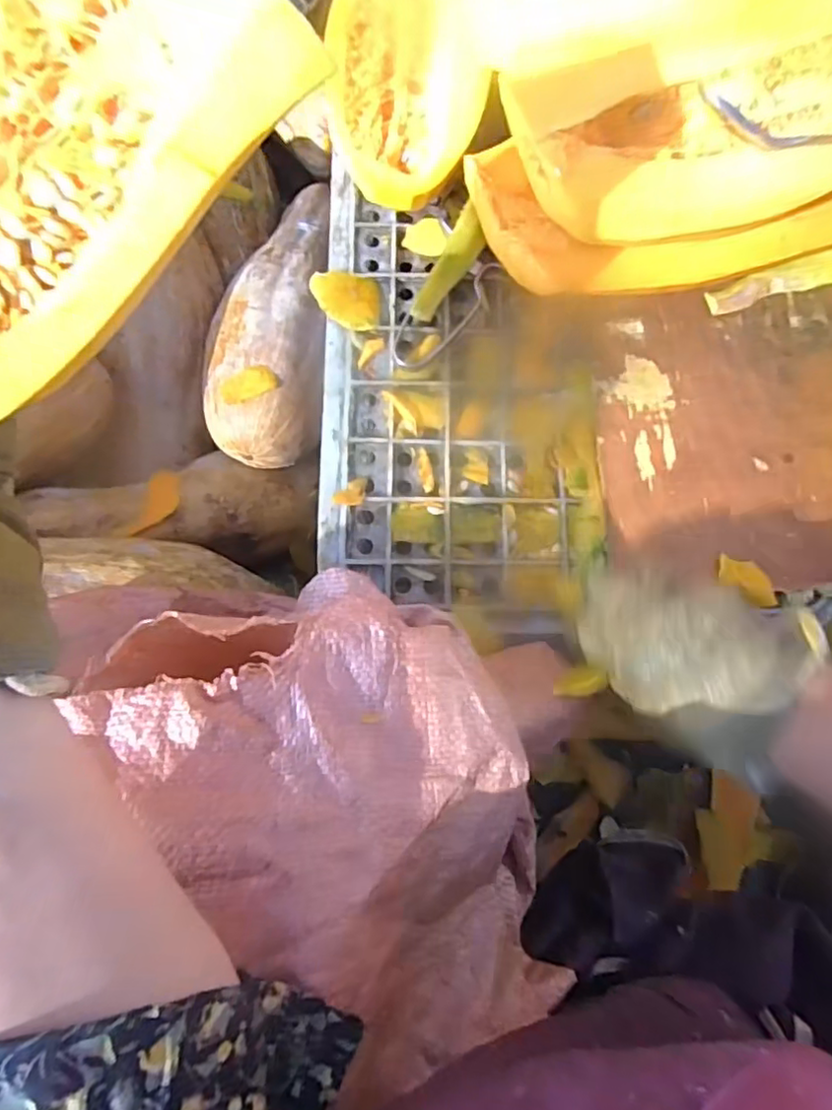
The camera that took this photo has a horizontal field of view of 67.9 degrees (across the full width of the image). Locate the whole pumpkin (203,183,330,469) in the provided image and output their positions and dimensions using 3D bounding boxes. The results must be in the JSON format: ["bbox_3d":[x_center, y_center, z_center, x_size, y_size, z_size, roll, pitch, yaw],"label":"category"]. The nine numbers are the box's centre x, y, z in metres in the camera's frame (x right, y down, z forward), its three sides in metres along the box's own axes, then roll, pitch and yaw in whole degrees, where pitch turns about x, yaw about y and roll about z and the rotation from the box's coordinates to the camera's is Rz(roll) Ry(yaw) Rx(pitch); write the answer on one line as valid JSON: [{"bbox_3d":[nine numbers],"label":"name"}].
[{"bbox_3d":[-0.121,-0.243,0.587,0.098,0.108,0.339,5,79,2],"label":"whole pumpkin"}]

